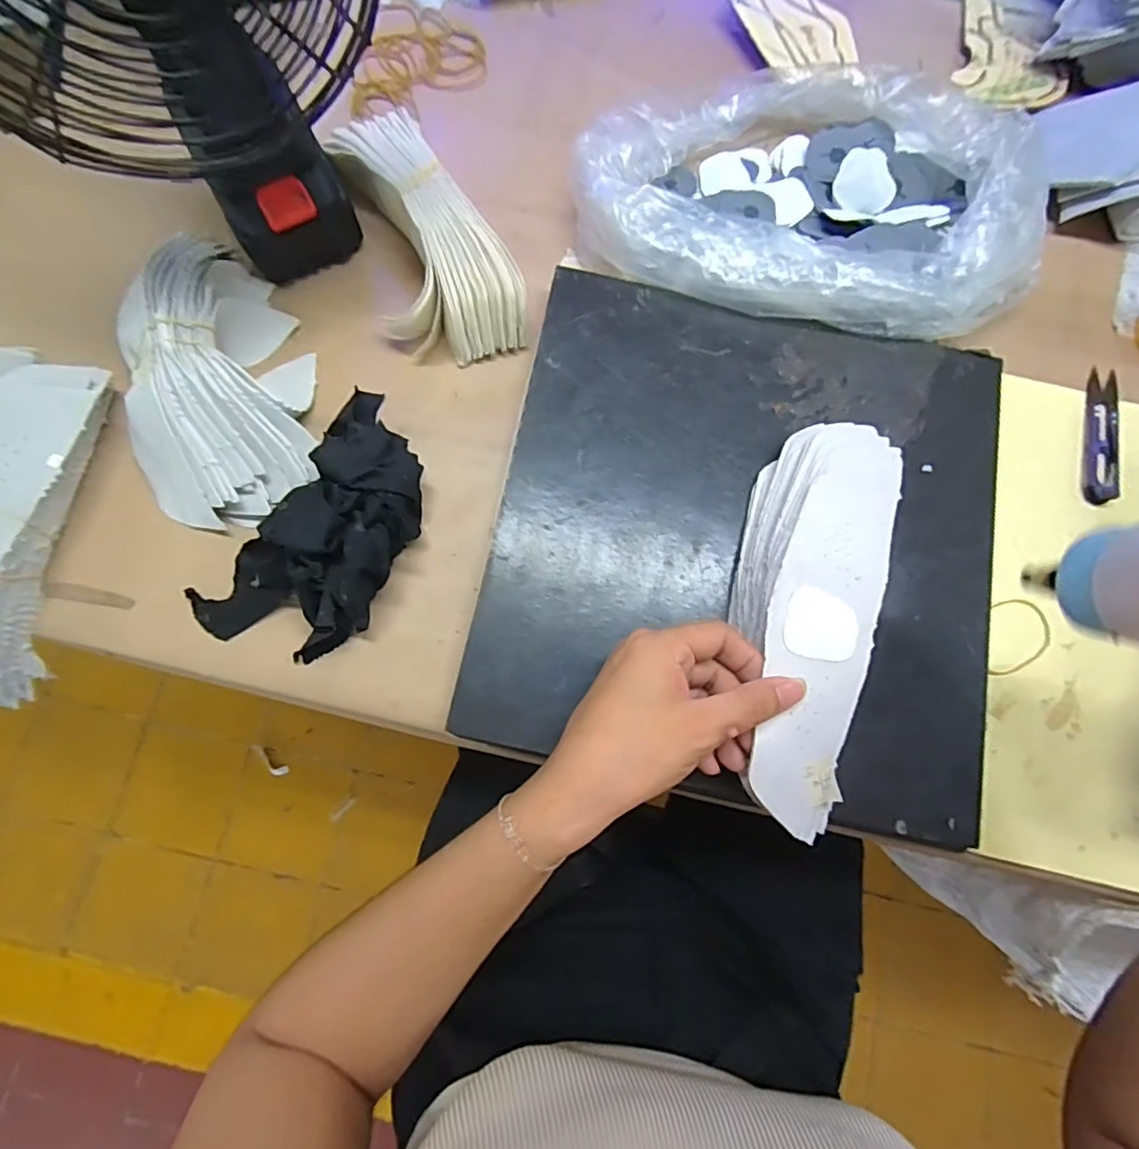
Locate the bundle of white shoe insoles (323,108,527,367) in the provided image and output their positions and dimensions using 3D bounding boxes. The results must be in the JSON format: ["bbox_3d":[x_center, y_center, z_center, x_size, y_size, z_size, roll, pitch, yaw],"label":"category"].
[{"bbox_3d":[-0.103,-0.222,0.376,0.082,0.055,0.174,-31,81,-8],"label":"bundle of white shoe insoles"}]

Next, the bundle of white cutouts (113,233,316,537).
[{"bbox_3d":[-0.224,-0.127,0.350,0.113,0.051,0.191,-6,79,-2],"label":"bundle of white cutouts"}]

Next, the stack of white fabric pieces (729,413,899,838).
[{"bbox_3d":[0.129,0.015,0.300,0.074,0.041,0.224,12,73,4],"label":"stack of white fabric pieces"}]

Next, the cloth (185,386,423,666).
[{"bbox_3d":[-0.143,-0.027,0.331,0.099,0.052,0.175,33,80,5],"label":"cloth"}]

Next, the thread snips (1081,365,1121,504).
[{"bbox_3d":[0.364,-0.095,0.383,0.022,0.007,0.098,13,79,1],"label":"thread snips"}]

